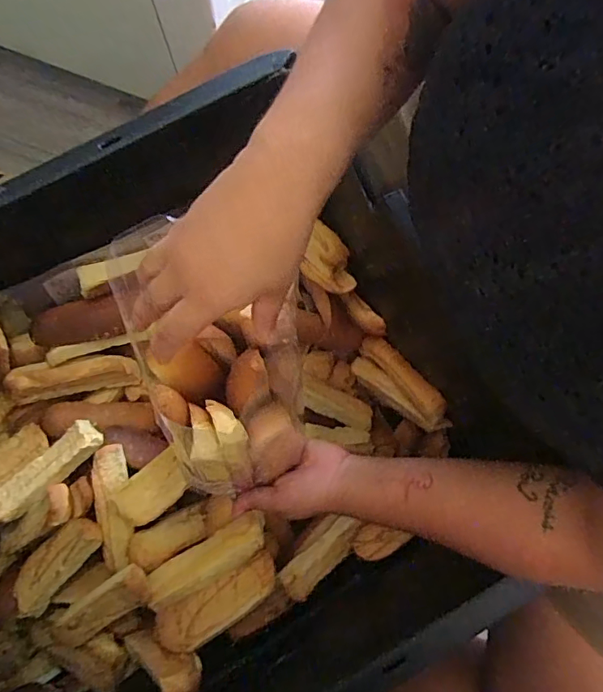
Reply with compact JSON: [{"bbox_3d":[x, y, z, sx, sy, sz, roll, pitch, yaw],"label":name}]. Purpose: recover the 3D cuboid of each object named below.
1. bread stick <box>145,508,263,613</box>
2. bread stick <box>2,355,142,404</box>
[{"bbox_3d":[-0.093,0.211,0.492,0.129,0.031,0.036,-31,81,-6],"label":"bread stick"},{"bbox_3d":[-0.254,0.033,0.559,0.137,0.038,0.037,-10,80,-2],"label":"bread stick"}]

